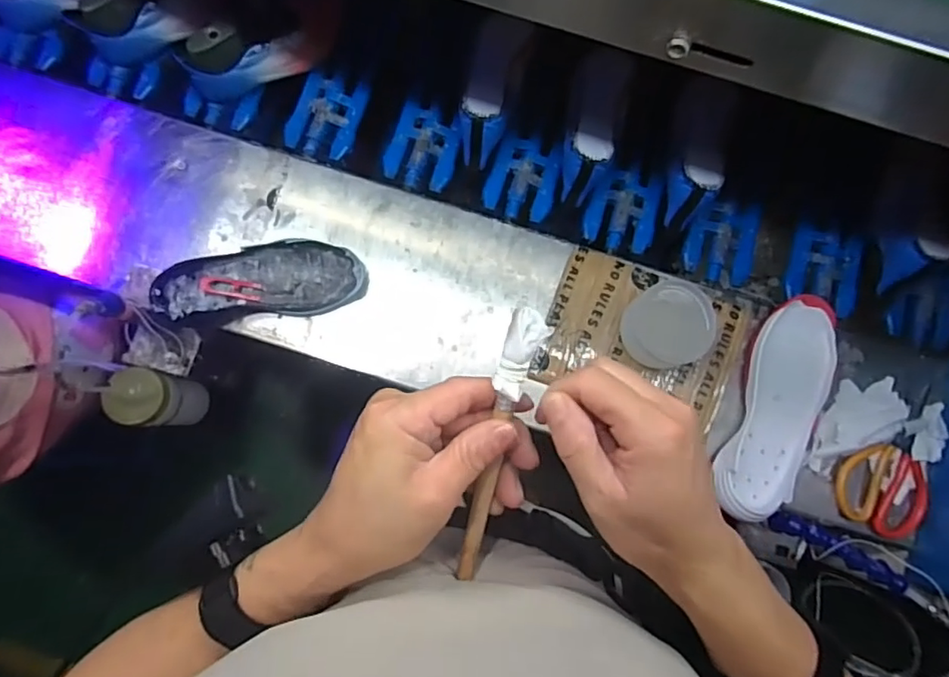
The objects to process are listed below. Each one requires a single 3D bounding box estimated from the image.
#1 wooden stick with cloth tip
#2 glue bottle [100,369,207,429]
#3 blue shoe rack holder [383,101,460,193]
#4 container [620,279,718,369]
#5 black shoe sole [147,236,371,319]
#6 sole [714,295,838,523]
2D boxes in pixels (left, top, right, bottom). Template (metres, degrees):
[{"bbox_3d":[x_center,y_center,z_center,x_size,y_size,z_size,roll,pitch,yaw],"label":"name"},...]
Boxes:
[{"bbox_3d":[0.014,0.067,0.325,0.020,0.011,0.174,13,109,2],"label":"wooden stick with cloth tip"},{"bbox_3d":[-0.425,0.081,0.770,0.072,0.124,0.069,8,82,2],"label":"glue bottle"},{"bbox_3d":[-0.070,-0.262,0.788,0.094,0.021,0.117,18,82,3],"label":"blue shoe rack holder"},{"bbox_3d":[0.226,-0.017,0.678,0.100,0.065,0.093,0,82,1],"label":"container"},{"bbox_3d":[-0.253,-0.072,0.687,0.231,0.057,0.091,-4,82,0],"label":"black shoe sole"},{"bbox_3d":[0.367,0.083,0.680,0.102,0.052,0.268,20,83,3],"label":"sole"}]

